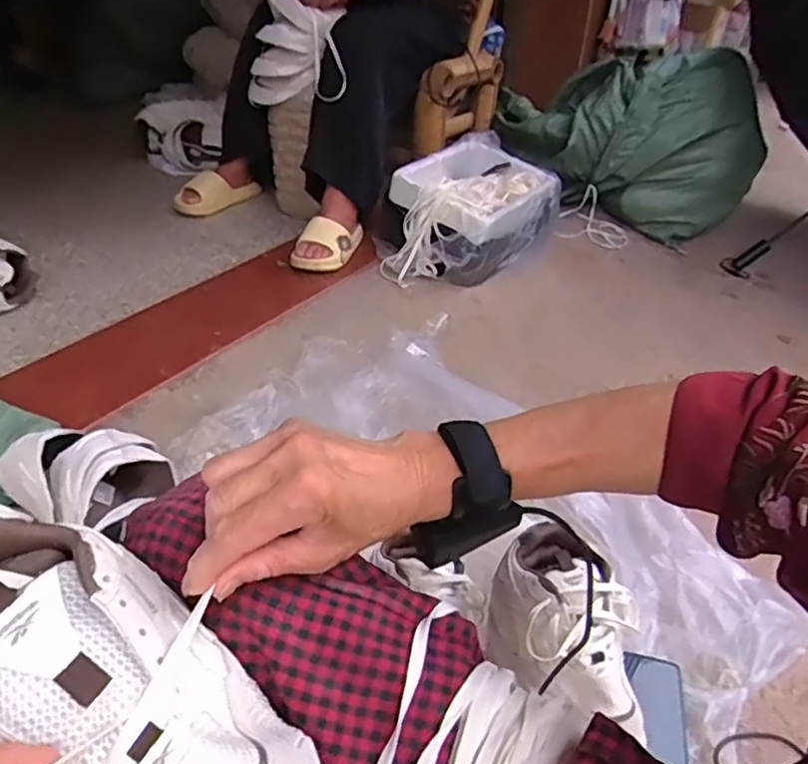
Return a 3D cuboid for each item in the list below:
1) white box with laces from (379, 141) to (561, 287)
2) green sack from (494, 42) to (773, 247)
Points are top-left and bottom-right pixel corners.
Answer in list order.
[{"bbox_3d":[0.136,-0.376,1.453,0.251,0.189,0.421,28,44,28],"label":"white box with laces"},{"bbox_3d":[0.594,-0.658,1.739,0.652,0.376,0.457,-6,38,-12],"label":"green sack"}]

